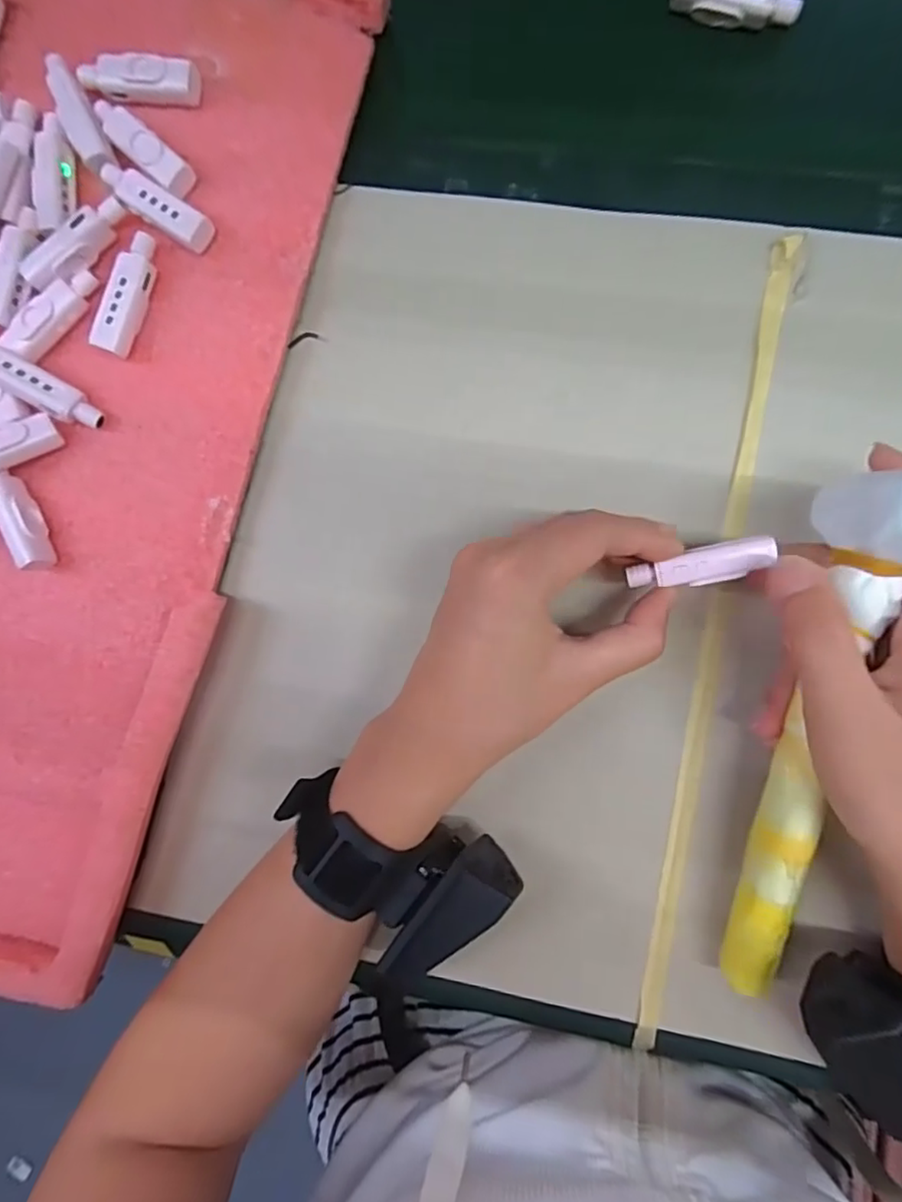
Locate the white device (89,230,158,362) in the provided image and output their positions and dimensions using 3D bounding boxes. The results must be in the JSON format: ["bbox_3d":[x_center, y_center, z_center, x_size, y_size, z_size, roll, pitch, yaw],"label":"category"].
[{"bbox_3d":[-0.151,-0.144,0.283,0.013,0.016,0.056,19,91,5],"label":"white device"}]

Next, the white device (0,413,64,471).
[{"bbox_3d":[-0.212,-0.070,0.280,0.056,0.011,0.017,-27,90,-9],"label":"white device"}]

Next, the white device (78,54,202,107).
[{"bbox_3d":[-0.146,-0.244,0.283,0.054,0.013,0.017,8,90,6],"label":"white device"}]

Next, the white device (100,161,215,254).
[{"bbox_3d":[-0.138,-0.185,0.283,0.058,0.012,0.017,33,93,5],"label":"white device"}]

